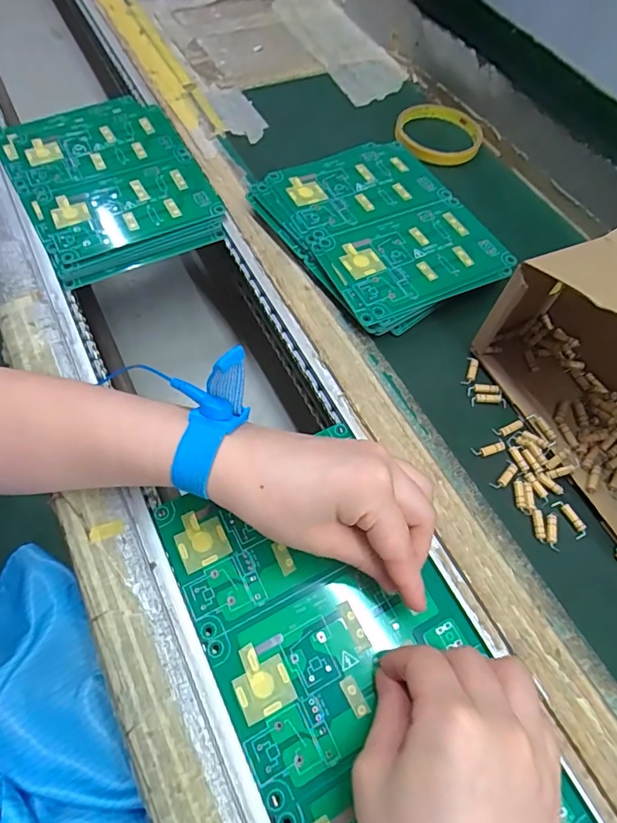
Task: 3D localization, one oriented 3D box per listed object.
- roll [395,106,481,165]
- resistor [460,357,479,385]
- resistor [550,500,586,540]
[{"bbox_3d":[0.126,-0.272,0.467,0.082,0.014,0.082,1,63,-2],"label":"roll"},{"bbox_3d":[0.115,-0.030,0.340,0.008,0.004,0.025,22,64,8],"label":"resistor"},{"bbox_3d":[0.161,0.066,0.295,0.009,0.004,0.025,-26,67,-15],"label":"resistor"}]

